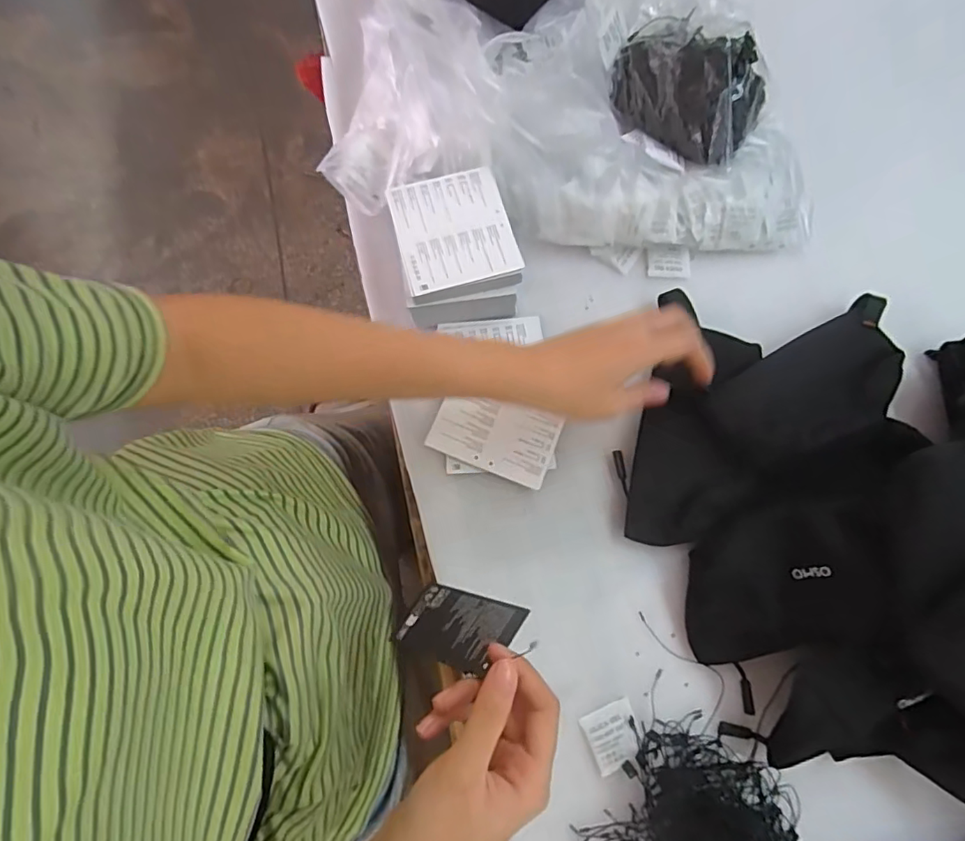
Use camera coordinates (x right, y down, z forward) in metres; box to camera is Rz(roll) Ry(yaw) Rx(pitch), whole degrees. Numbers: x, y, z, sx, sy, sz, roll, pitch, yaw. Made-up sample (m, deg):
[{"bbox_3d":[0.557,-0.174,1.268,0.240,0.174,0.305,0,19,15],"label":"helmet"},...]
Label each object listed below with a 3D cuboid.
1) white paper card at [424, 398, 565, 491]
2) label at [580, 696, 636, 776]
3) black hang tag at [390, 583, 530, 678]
[{"bbox_3d":[0.010,0.012,0.453,0.099,0.011,0.060,20,77,5],"label":"white paper card"},{"bbox_3d":[0.096,0.230,0.398,0.038,0.004,0.040,-22,77,-5],"label":"label"},{"bbox_3d":[-0.016,0.131,0.349,0.082,0.004,0.052,2,37,41],"label":"black hang tag"}]

